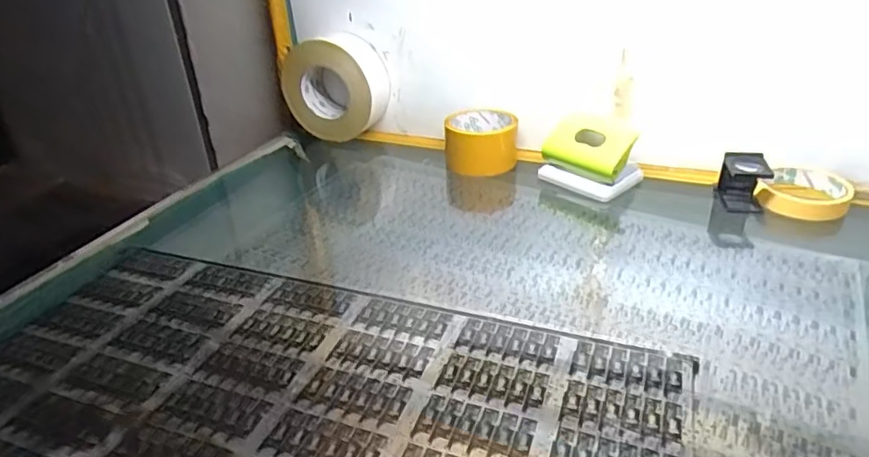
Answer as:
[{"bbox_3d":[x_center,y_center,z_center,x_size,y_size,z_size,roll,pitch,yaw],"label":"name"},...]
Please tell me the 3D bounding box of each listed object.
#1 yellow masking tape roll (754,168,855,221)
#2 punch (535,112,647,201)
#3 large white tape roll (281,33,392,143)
[{"bbox_3d":[0.396,-0.038,0.613,0.082,0.028,0.084,21,37,35],"label":"yellow masking tape roll"},{"bbox_3d":[0.182,-0.087,0.665,0.073,0.070,0.101,-25,36,-33],"label":"punch"},{"bbox_3d":[-0.138,-0.196,0.791,0.132,0.125,0.072,12,33,25],"label":"large white tape roll"}]

